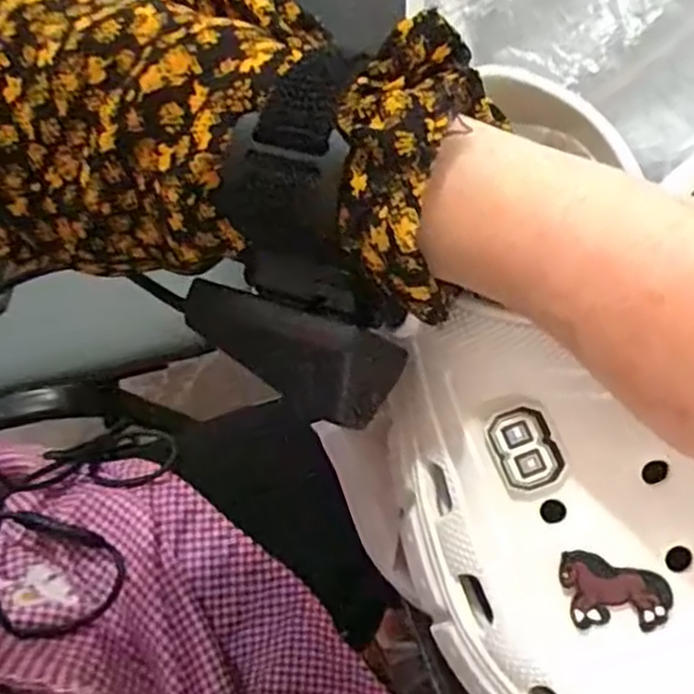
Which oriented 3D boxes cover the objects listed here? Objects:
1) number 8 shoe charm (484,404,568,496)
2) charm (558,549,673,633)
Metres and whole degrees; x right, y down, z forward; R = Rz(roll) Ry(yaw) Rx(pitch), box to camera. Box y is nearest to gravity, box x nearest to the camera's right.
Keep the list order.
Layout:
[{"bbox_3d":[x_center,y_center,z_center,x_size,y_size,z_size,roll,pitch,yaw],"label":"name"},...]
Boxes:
[{"bbox_3d":[0.051,0.030,0.213,0.019,0.004,0.024,-25,82,19],"label":"number 8 shoe charm"},{"bbox_3d":[0.074,0.067,0.205,0.028,0.007,0.020,1,71,2],"label":"charm"}]

